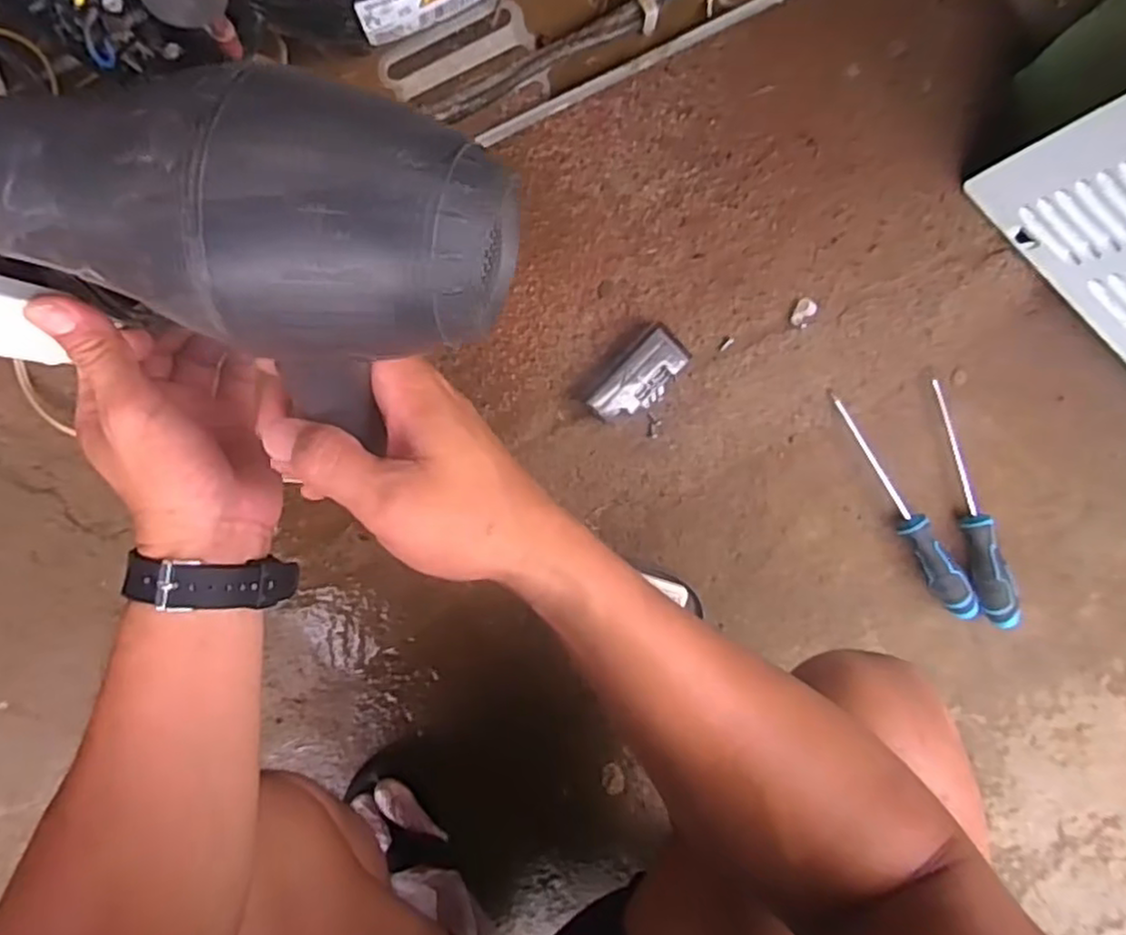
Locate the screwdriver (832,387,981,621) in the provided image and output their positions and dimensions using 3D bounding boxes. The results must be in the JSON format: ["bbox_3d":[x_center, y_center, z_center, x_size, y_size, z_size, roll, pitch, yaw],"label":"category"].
[{"bbox_3d":[0.324,0.041,0.668,0.026,0.028,0.248,-33,90,4],"label":"screwdriver"}]

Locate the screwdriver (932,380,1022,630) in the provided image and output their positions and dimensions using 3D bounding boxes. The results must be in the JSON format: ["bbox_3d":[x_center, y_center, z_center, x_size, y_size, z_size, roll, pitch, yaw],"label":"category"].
[{"bbox_3d":[0.390,0.040,0.670,0.031,0.028,0.242,-17,92,4],"label":"screwdriver"}]

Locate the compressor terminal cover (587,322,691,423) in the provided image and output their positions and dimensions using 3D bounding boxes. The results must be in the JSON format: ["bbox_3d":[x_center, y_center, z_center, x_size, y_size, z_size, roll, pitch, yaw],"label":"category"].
[{"bbox_3d":[0.071,-0.080,0.648,0.047,0.039,0.097,42,93,1],"label":"compressor terminal cover"}]

